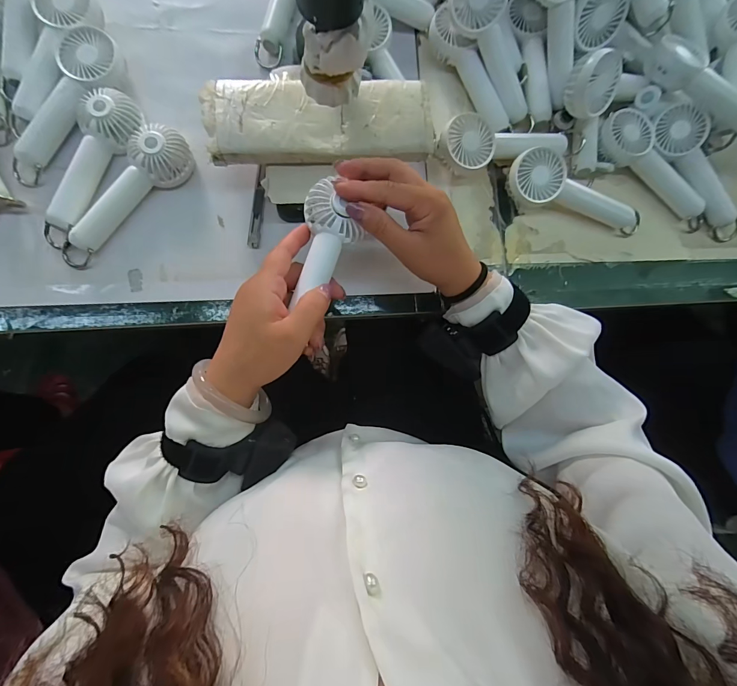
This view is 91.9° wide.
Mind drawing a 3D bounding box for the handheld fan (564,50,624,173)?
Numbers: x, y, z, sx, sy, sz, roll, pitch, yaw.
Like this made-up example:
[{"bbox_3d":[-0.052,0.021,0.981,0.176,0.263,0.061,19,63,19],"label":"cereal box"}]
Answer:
[{"bbox_3d":[0.240,-0.249,0.390,0.055,0.039,0.108,-17,123,-7],"label":"handheld fan"}]

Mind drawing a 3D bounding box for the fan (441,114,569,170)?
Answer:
[{"bbox_3d":[0.145,-0.221,0.390,0.144,0.041,0.053,-18,86,-7],"label":"fan"}]

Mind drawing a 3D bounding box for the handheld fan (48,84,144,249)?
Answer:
[{"bbox_3d":[-0.276,-0.173,0.349,0.042,0.032,0.159,22,82,-2],"label":"handheld fan"}]

